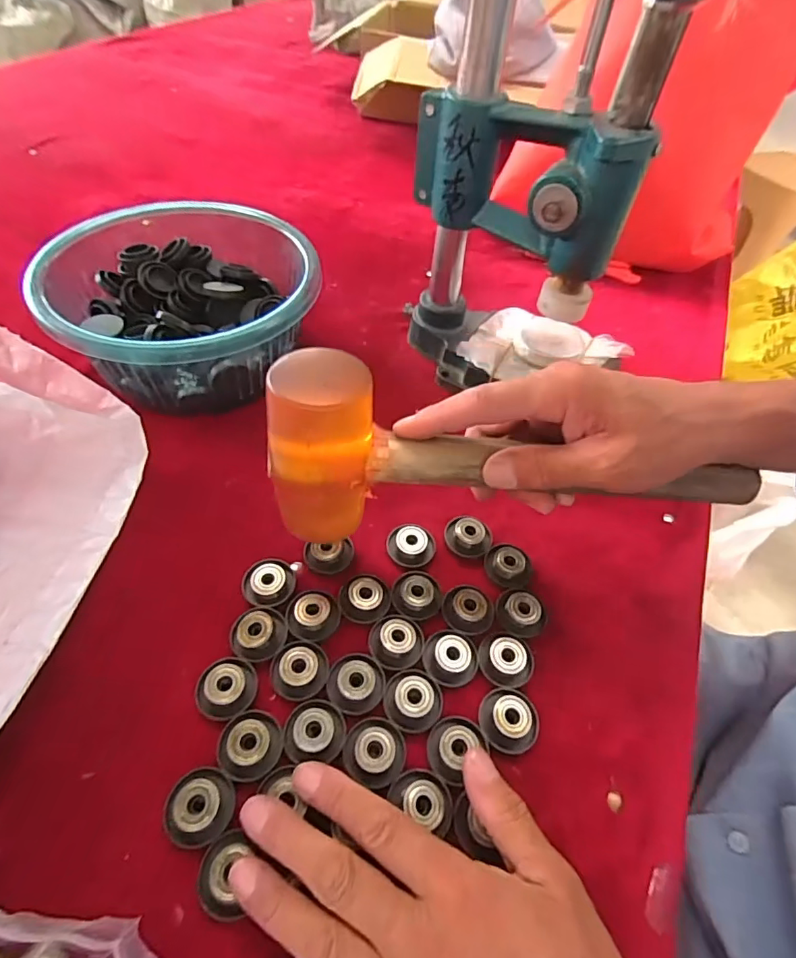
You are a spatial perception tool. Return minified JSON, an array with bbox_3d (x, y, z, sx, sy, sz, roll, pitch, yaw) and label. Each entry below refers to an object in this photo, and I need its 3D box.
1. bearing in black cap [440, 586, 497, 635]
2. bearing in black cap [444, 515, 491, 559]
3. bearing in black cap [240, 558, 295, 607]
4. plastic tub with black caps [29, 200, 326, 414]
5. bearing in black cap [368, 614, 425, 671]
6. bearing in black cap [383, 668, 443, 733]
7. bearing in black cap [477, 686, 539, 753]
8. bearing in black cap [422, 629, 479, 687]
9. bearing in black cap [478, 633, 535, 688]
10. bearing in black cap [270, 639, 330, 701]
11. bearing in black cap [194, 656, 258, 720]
[{"bbox_3d":[0.046,0.082,0.320,0.033,0.014,0.033,2,51,-3],"label":"bearing in black cap"},{"bbox_3d":[0.049,0.040,0.353,0.032,0.016,0.027,19,52,10],"label":"bearing in black cap"},{"bbox_3d":[-0.084,0.068,0.325,0.033,0.014,0.032,2,51,-3],"label":"bearing in black cap"},{"bbox_3d":[-0.161,-0.139,0.421,0.183,0.086,0.202,0,52,-4],"label":"plastic tub with black caps"},{"bbox_3d":[-0.001,0.098,0.304,0.032,0.010,0.032,2,51,-3],"label":"bearing in black cap"},{"bbox_3d":[0.009,0.124,0.283,0.032,0.007,0.032,2,51,-3],"label":"bearing in black cap"},{"bbox_3d":[0.063,0.133,0.279,0.033,0.009,0.033,13,52,5],"label":"bearing in black cap"},{"bbox_3d":[0.032,0.105,0.299,0.032,0.009,0.032,9,51,2],"label":"bearing in black cap"},{"bbox_3d":[0.066,0.108,0.301,0.033,0.007,0.031,2,51,-3],"label":"bearing in black cap"},{"bbox_3d":[-0.057,0.109,0.289,0.033,0.007,0.032,2,51,-3],"label":"bearing in black cap"},{"bbox_3d":[-0.096,0.116,0.280,0.031,0.010,0.033,2,51,-3],"label":"bearing in black cap"}]

